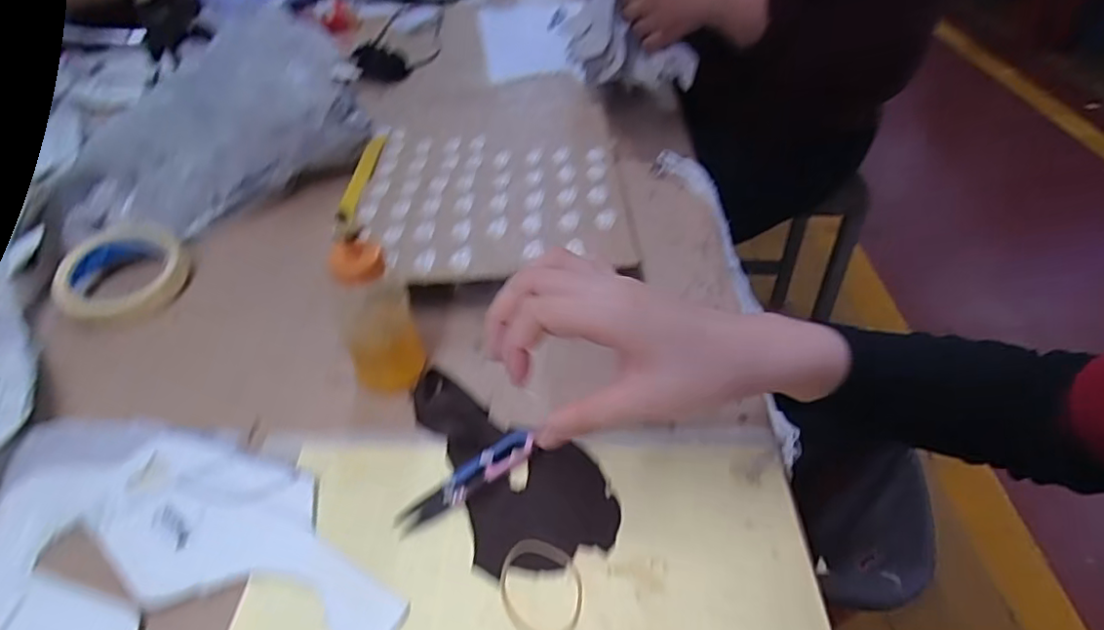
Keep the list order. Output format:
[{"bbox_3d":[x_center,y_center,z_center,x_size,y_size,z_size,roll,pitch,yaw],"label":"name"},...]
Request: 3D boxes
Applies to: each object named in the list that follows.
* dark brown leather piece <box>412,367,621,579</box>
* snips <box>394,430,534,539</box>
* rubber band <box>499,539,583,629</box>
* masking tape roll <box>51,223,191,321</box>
[{"bbox_3d":[-0.026,0.088,0.388,0.089,0.013,0.153,-19,45,-16],"label":"dark brown leather piece"},{"bbox_3d":[-0.053,0.104,0.378,0.096,0.005,0.020,-33,50,-17],"label":"snips"},{"bbox_3d":[-0.006,0.148,0.329,0.046,0.004,0.053,6,44,9],"label":"rubber band"},{"bbox_3d":[-0.387,-0.040,0.545,0.102,0.027,0.108,-2,43,2],"label":"masking tape roll"}]

